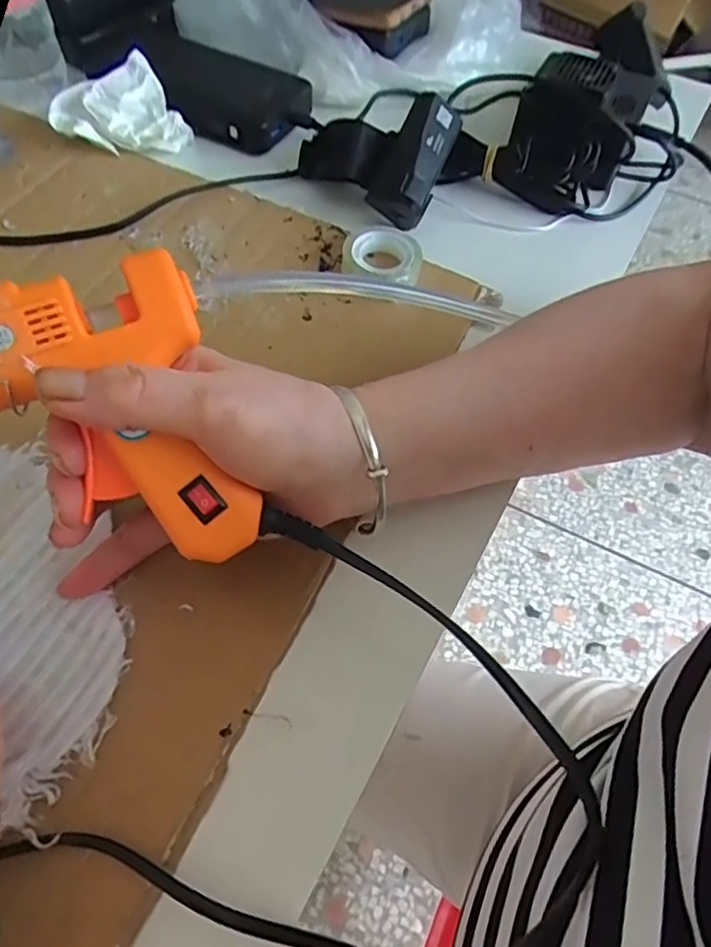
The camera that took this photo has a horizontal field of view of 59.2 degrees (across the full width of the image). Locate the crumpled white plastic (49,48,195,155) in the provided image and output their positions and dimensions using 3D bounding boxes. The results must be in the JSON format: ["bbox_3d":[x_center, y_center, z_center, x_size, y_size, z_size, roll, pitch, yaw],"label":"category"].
[{"bbox_3d":[-0.159,-0.241,0.421,0.074,0.011,0.073,-35,88,-16],"label":"crumpled white plastic"}]

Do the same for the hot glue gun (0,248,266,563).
[{"bbox_3d":[-0.092,-0.034,0.228,0.142,0.030,0.093,27,84,-14],"label":"hot glue gun"}]

